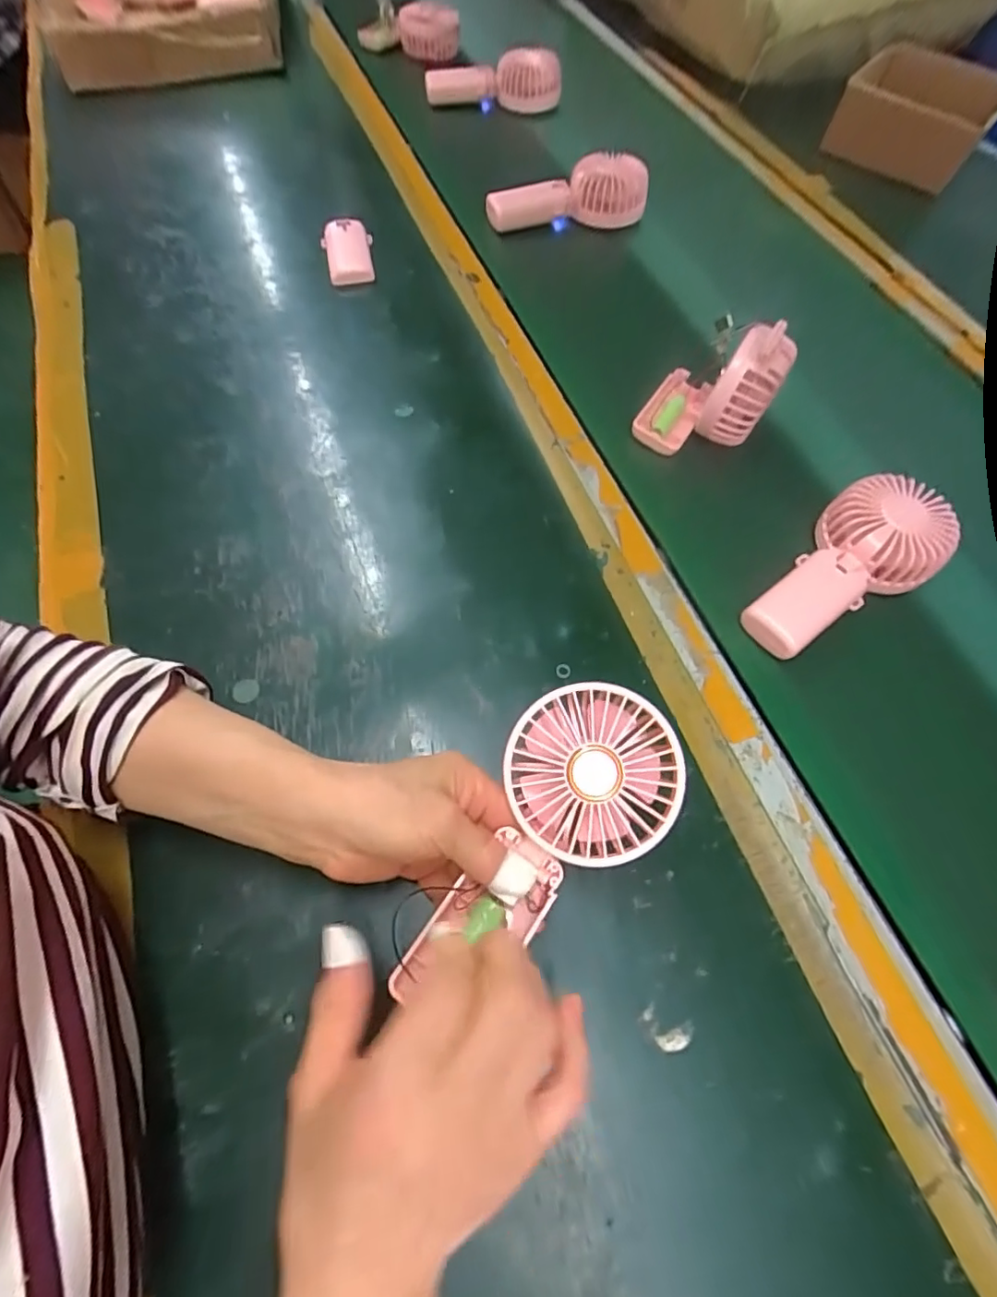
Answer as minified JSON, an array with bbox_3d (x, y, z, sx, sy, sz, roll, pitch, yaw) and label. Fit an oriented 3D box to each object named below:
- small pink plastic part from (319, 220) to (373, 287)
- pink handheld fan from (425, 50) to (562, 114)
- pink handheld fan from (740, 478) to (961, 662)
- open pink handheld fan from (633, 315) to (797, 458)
[{"bbox_3d":[-0.152,-0.398,0.562,0.049,0.023,0.071,-7,64,-6],"label":"small pink plastic part"},{"bbox_3d":[-0.004,-0.737,0.730,0.180,0.057,0.067,-5,63,-8],"label":"pink handheld fan"},{"bbox_3d":[0.249,-0.056,0.401,0.173,0.038,0.080,-35,70,-18],"label":"pink handheld fan"},{"bbox_3d":[0.175,-0.210,0.462,0.089,0.111,0.083,30,66,13],"label":"open pink handheld fan"}]

